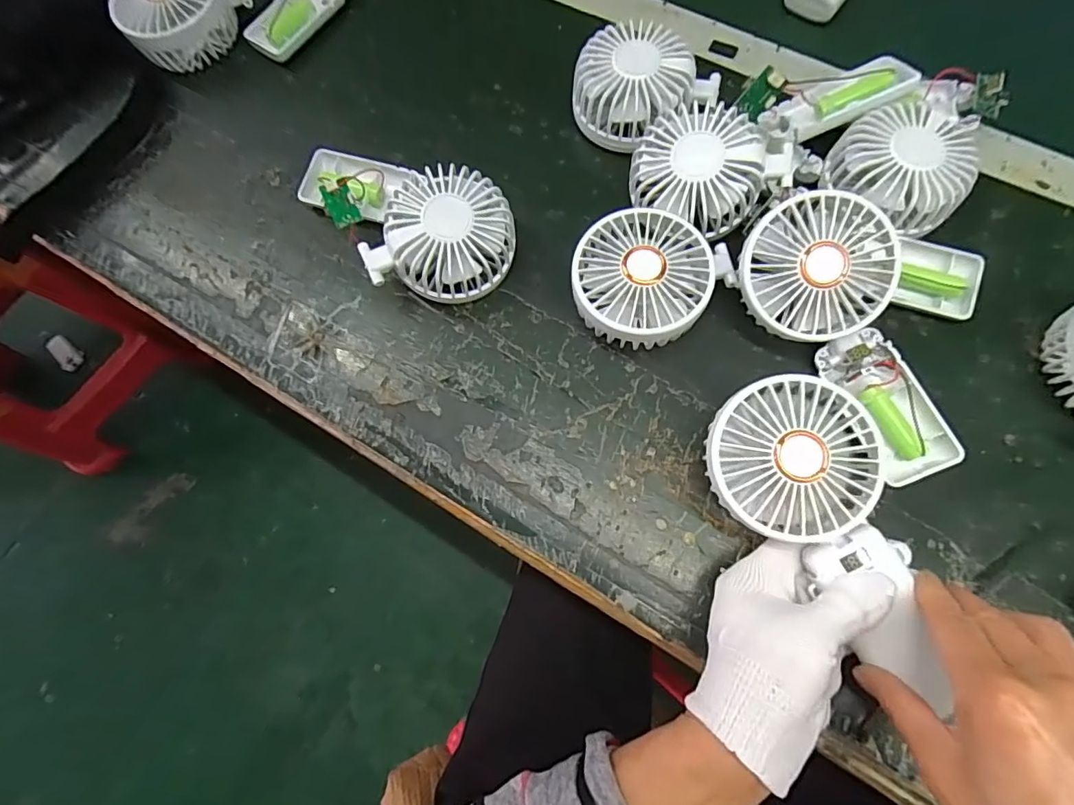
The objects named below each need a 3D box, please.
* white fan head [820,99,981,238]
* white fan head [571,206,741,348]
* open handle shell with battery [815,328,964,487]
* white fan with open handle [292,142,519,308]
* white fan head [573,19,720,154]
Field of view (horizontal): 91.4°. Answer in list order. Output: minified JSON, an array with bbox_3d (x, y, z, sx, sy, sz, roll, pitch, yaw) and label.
[{"bbox_3d":[0.241,-0.153,0.351,0.080,0.043,0.087,-39,75,-8],"label":"white fan head"},{"bbox_3d":[0.075,-0.074,0.345,0.099,0.050,0.083,5,74,5],"label":"white fan head"},{"bbox_3d":[0.215,0.001,0.326,0.046,0.019,0.094,-28,78,11],"label":"open handle shell with battery"},{"bbox_3d":[-0.101,-0.129,0.363,0.175,0.054,0.091,26,77,11],"label":"white fan with open handle"},{"bbox_3d":[0.073,-0.229,0.381,0.084,0.045,0.084,-1,71,2],"label":"white fan head"}]

